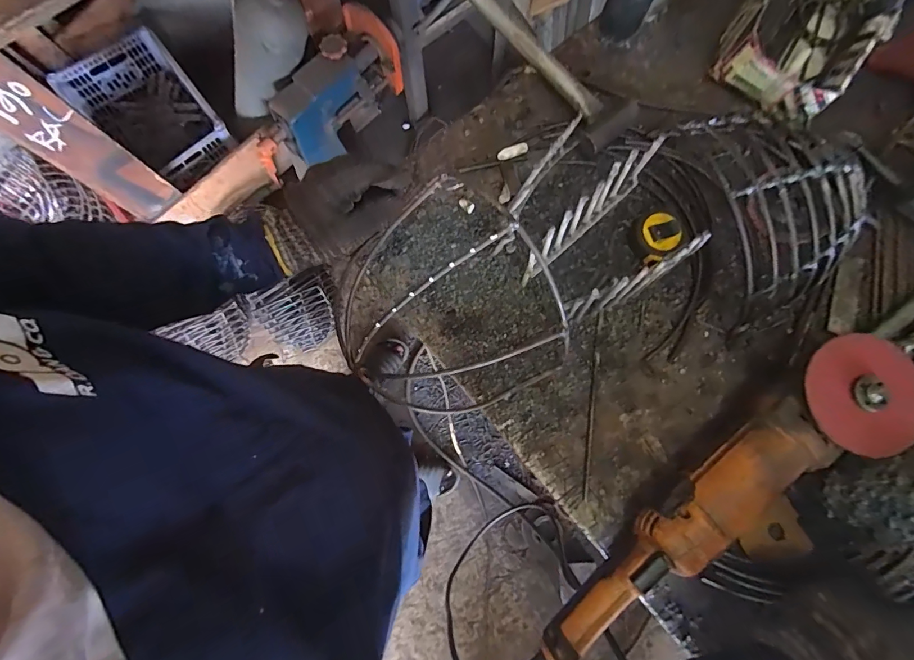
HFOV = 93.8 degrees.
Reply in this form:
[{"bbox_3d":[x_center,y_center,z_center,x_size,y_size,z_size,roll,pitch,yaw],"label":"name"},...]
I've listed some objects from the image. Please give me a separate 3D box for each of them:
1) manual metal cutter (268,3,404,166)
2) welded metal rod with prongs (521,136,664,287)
[{"bbox_3d":[-0.316,-0.639,1.127,0.183,0.164,0.379,37,82,8],"label":"manual metal cutter"},{"bbox_3d":[0.125,-0.109,0.425,0.149,0.108,0.021,-43,81,-7],"label":"welded metal rod with prongs"}]

